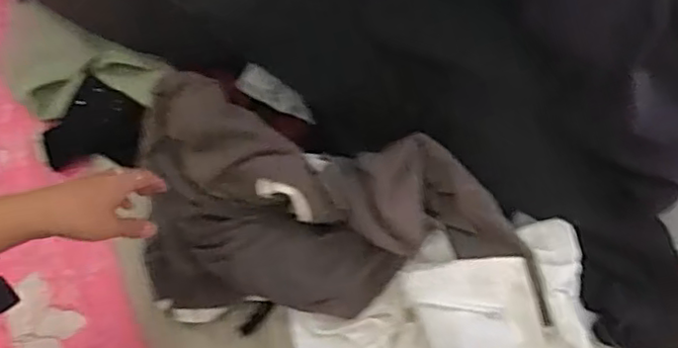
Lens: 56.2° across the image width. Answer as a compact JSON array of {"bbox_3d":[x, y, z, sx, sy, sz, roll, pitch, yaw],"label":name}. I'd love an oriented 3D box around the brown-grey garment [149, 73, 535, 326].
[{"bbox_3d":[-0.025,0.021,0.886,0.523,0.134,0.329,-1,72,-1],"label":"brown-grey garment"}]

